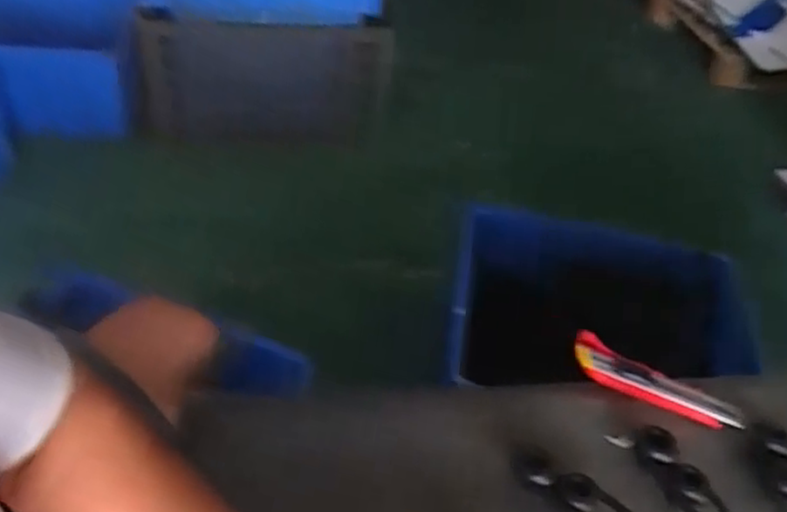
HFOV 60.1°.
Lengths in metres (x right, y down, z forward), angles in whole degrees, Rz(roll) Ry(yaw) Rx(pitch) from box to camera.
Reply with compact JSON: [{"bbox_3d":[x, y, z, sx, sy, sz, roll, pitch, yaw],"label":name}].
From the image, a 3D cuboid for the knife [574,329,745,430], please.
[{"bbox_3d":[0.234,0.115,0.607,0.151,0.021,0.036,23,46,14],"label":"knife"}]

